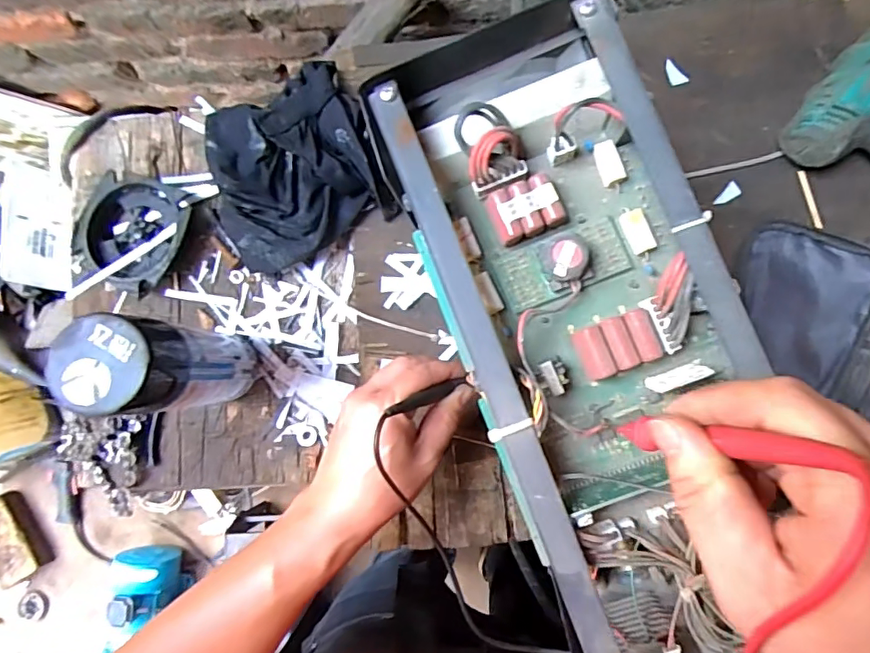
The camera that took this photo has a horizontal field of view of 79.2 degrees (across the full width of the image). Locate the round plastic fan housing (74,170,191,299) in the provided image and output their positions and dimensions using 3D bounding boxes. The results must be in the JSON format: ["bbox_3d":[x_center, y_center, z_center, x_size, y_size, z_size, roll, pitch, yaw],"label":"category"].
[{"bbox_3d":[-0.273,-0.084,0.482,0.093,0.033,0.100,0,84,3],"label":"round plastic fan housing"}]

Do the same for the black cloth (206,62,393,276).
[{"bbox_3d":[-0.126,-0.137,0.468,0.159,0.054,0.142,-32,83,0],"label":"black cloth"}]

